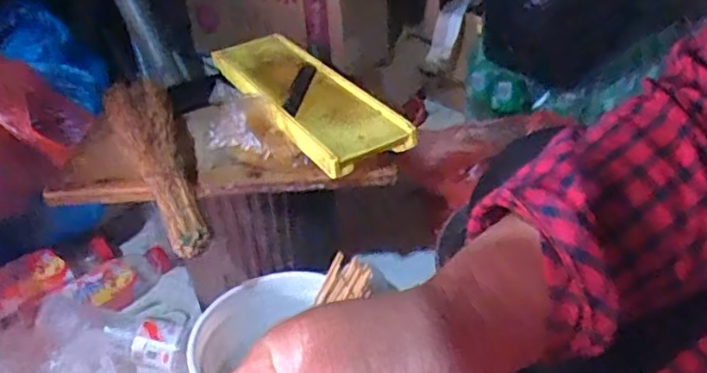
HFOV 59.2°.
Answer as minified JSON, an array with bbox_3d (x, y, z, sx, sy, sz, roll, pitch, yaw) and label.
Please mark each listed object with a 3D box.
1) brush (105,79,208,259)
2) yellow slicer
[{"bbox_3d":[-0.209,-0.040,0.662,0.071,0.047,0.336,-18,37,-20],"label":"brush"},{"bbox_3d":[-0.061,-0.110,0.722,0.106,0.030,0.311,-21,38,-24],"label":"yellow slicer"}]

